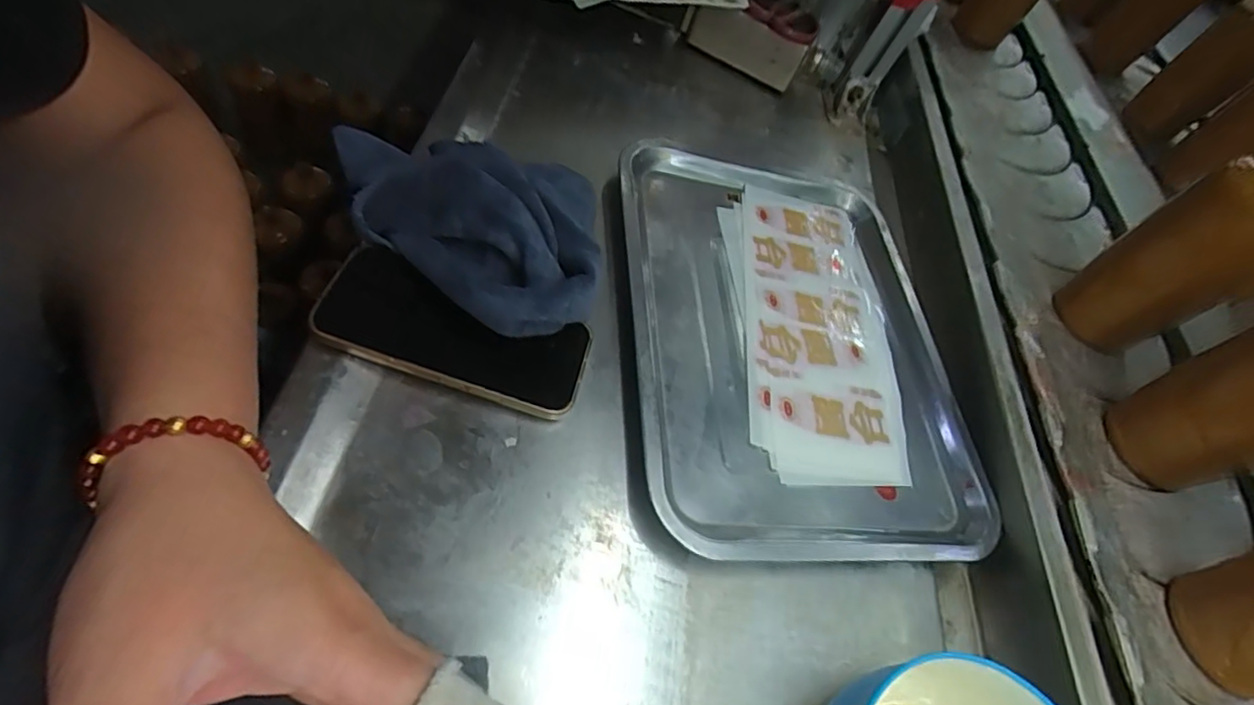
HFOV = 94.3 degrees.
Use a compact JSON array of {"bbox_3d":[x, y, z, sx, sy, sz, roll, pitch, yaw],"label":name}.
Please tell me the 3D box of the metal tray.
[{"bbox_3d":[0.129,-0.018,0.449,0.266,0.025,0.343,5,58,-17],"label":"metal tray"}]

